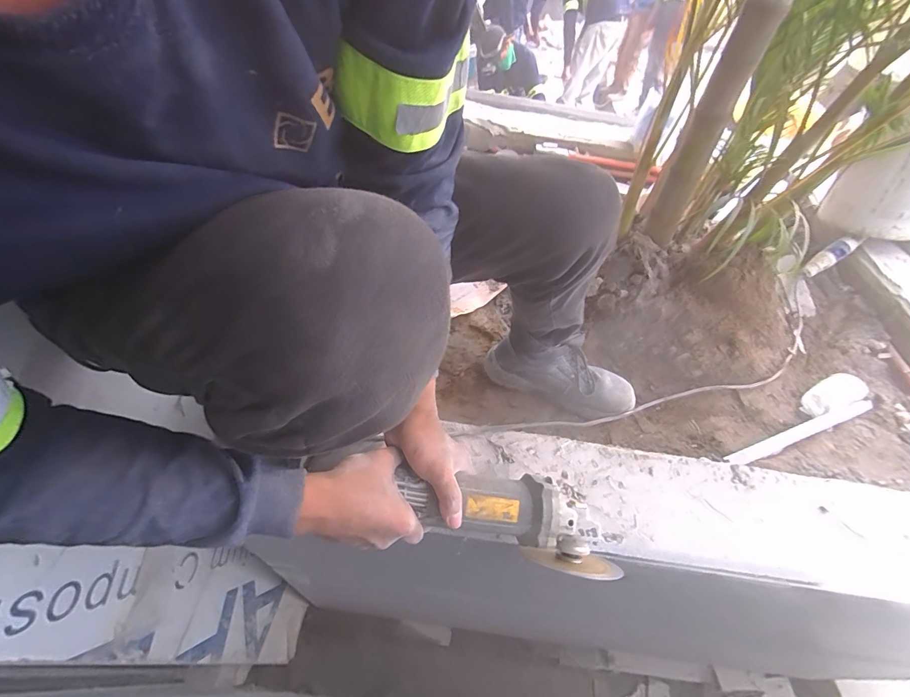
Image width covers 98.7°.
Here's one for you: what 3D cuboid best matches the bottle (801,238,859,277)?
[{"bbox_3d":[1.060,-0.259,1.108,0.145,0.038,0.050,-41,53,17],"label":"bottle"}]

